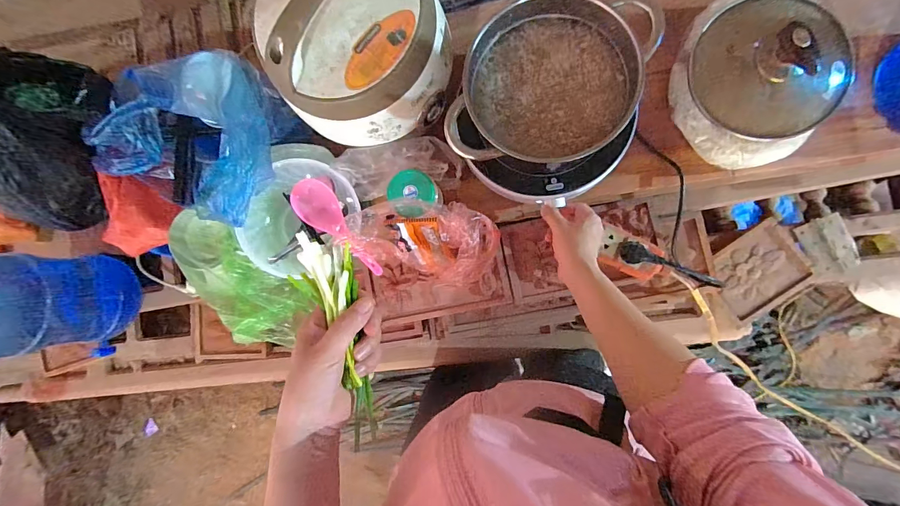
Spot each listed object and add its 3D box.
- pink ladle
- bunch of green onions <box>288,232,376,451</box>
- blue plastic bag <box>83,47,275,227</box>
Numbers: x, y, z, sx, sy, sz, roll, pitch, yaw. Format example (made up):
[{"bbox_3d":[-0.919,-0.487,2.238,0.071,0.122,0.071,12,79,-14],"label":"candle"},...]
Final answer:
[{"bbox_3d":[-0.176,-0.040,0.597,0.205,0.034,0.065,44,96,20],"label":"pink ladle"},{"bbox_3d":[-0.101,0.079,0.349,0.052,0.023,0.195,-11,95,9],"label":"bunch of green onions"},{"bbox_3d":[-0.401,-0.199,0.581,0.333,0.124,0.249,14,92,9],"label":"blue plastic bag"}]

